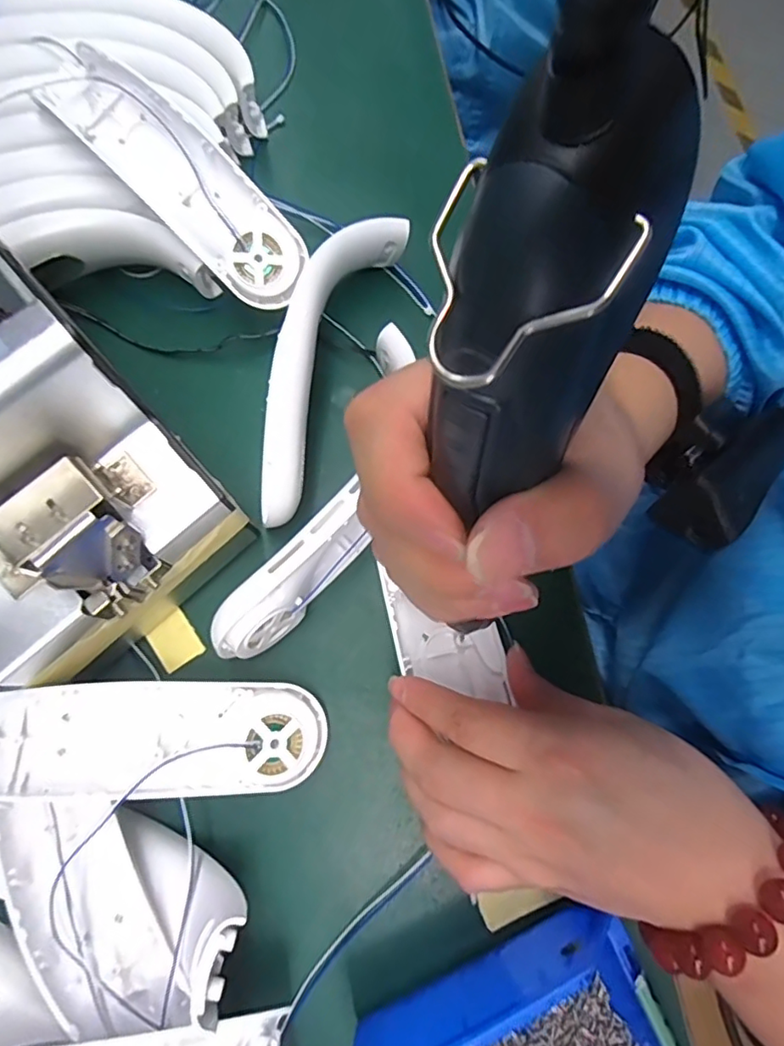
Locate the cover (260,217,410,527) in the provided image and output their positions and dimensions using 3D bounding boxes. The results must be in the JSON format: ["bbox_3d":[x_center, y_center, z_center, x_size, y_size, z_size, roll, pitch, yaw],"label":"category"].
[{"bbox_3d":[-0.045,-0.093,0.339,0.049,0.047,0.196,20,75,4],"label":"cover"}]

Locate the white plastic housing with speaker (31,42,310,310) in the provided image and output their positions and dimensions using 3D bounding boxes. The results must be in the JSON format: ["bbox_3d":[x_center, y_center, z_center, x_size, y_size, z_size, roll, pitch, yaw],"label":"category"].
[{"bbox_3d":[-0.121,-0.198,0.326,0.171,0.026,0.051,44,77,-5],"label":"white plastic housing with speaker"}]

